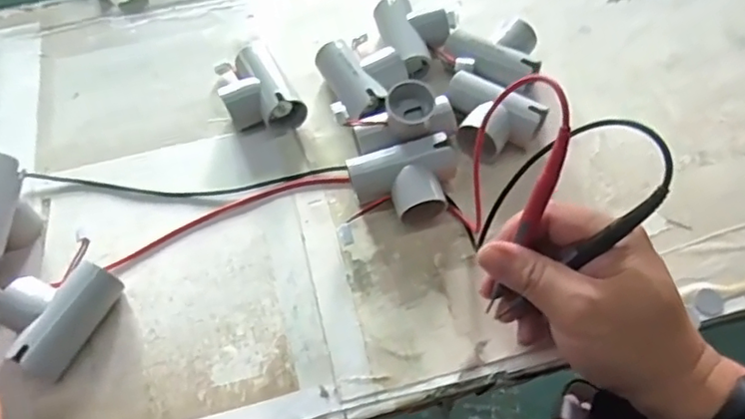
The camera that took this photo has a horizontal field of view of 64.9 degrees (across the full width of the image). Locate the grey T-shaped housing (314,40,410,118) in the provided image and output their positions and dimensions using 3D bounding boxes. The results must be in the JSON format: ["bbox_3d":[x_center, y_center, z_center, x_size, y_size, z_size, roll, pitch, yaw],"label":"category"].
[{"bbox_3d":[-0.006,-0.106,0.471,0.055,0.031,0.076,-31,63,-15],"label":"grey T-shaped housing"}]

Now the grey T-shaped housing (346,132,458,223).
[{"bbox_3d":[0.024,-0.016,0.417,0.073,0.037,0.051,-14,60,-6],"label":"grey T-shaped housing"}]

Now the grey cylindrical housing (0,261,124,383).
[{"bbox_3d":[-0.208,0.066,0.381,0.053,0.032,0.073,24,63,15],"label":"grey cylindrical housing"}]

